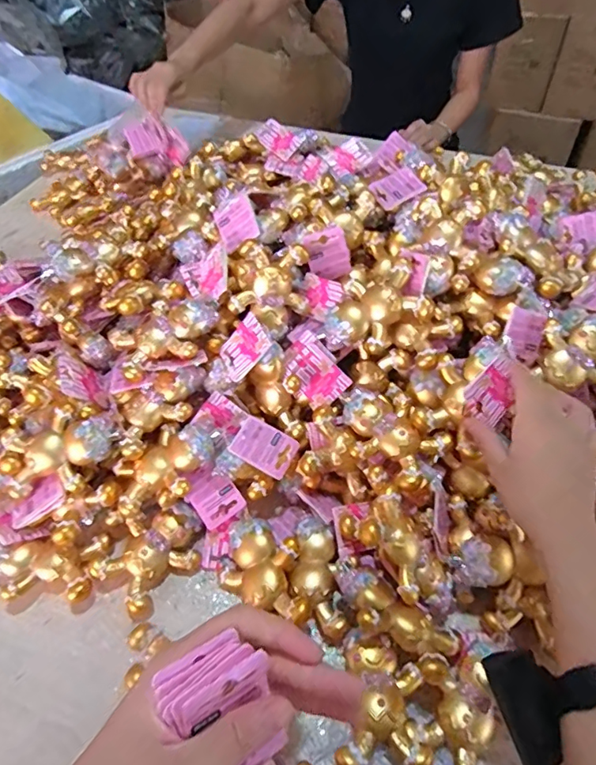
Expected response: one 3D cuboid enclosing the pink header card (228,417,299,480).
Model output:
[{"bbox_3d":[-0.033,0.065,0.506,0.060,0.006,0.045,28,58,3],"label":"pink header card"}]

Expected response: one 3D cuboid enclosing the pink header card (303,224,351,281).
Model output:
[{"bbox_3d":[0.033,-0.139,0.559,0.043,0.055,0.010,-21,36,1],"label":"pink header card"}]

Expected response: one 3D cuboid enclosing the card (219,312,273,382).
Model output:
[{"bbox_3d":[-0.054,-0.034,0.509,0.007,0.058,0.045,10,38,-51],"label":"card"}]

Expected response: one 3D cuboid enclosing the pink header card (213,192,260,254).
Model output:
[{"bbox_3d":[-0.068,-0.175,0.564,0.045,0.007,0.056,-27,77,22],"label":"pink header card"}]

